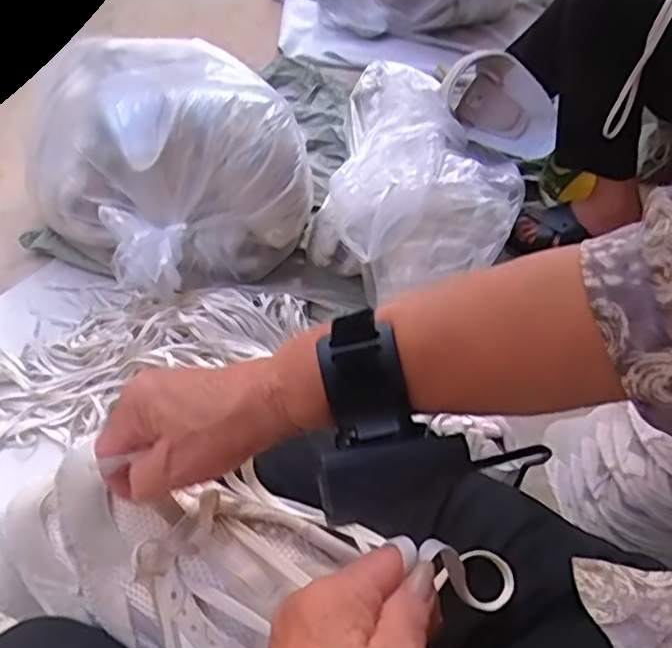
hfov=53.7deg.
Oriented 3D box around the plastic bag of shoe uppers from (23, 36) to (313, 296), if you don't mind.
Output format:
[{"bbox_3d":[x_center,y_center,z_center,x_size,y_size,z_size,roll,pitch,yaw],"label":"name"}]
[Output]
[{"bbox_3d":[-0.293,-0.279,1.113,0.356,0.252,0.471,-33,61,-29],"label":"plastic bag of shoe uppers"}]

